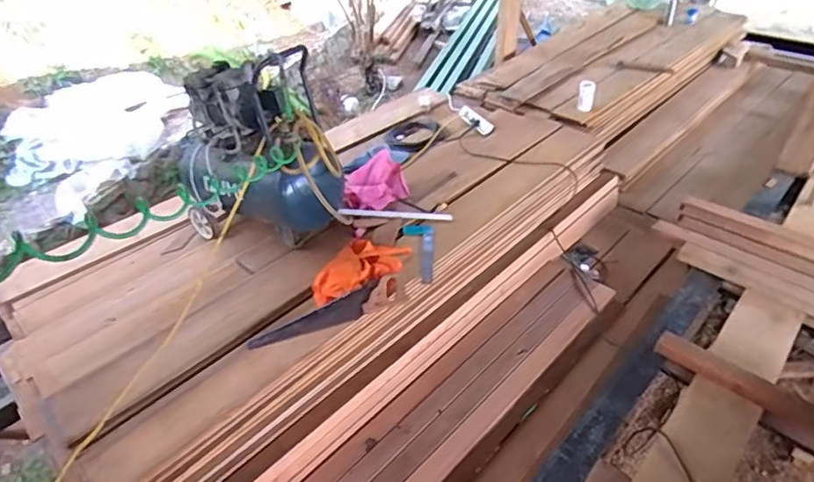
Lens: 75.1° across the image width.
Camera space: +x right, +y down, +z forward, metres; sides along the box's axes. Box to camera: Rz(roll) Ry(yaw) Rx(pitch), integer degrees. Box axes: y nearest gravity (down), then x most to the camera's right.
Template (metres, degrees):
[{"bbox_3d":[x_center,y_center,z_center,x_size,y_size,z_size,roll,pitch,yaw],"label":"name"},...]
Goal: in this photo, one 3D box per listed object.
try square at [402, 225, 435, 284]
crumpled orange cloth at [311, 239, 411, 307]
[{"bbox_3d":[0.055,0.039,1.800,0.105,0.030,0.304,-6,39,-4],"label":"try square"},{"bbox_3d":[-0.149,0.073,1.716,0.360,0.044,0.219,-20,42,-20],"label":"crumpled orange cloth"}]

